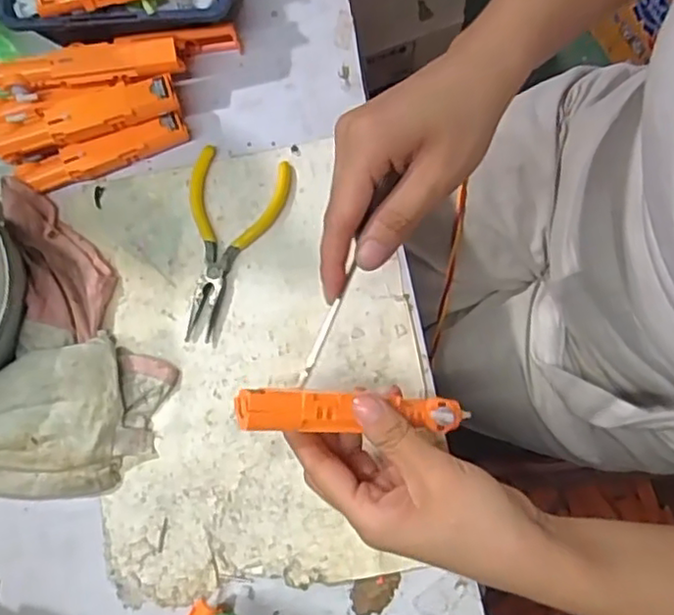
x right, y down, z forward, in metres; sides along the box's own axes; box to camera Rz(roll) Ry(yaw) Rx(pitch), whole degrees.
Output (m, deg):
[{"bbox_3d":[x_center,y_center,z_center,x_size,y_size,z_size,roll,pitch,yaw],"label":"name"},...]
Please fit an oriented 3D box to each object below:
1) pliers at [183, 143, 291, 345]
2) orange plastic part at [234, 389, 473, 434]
[{"bbox_3d":[-0.080,-0.044,0.427,0.064,0.008,0.126,19,81,5],"label":"pliers"},{"bbox_3d":[0.011,0.053,0.329,0.122,0.015,0.019,4,79,-22],"label":"orange plastic part"}]

